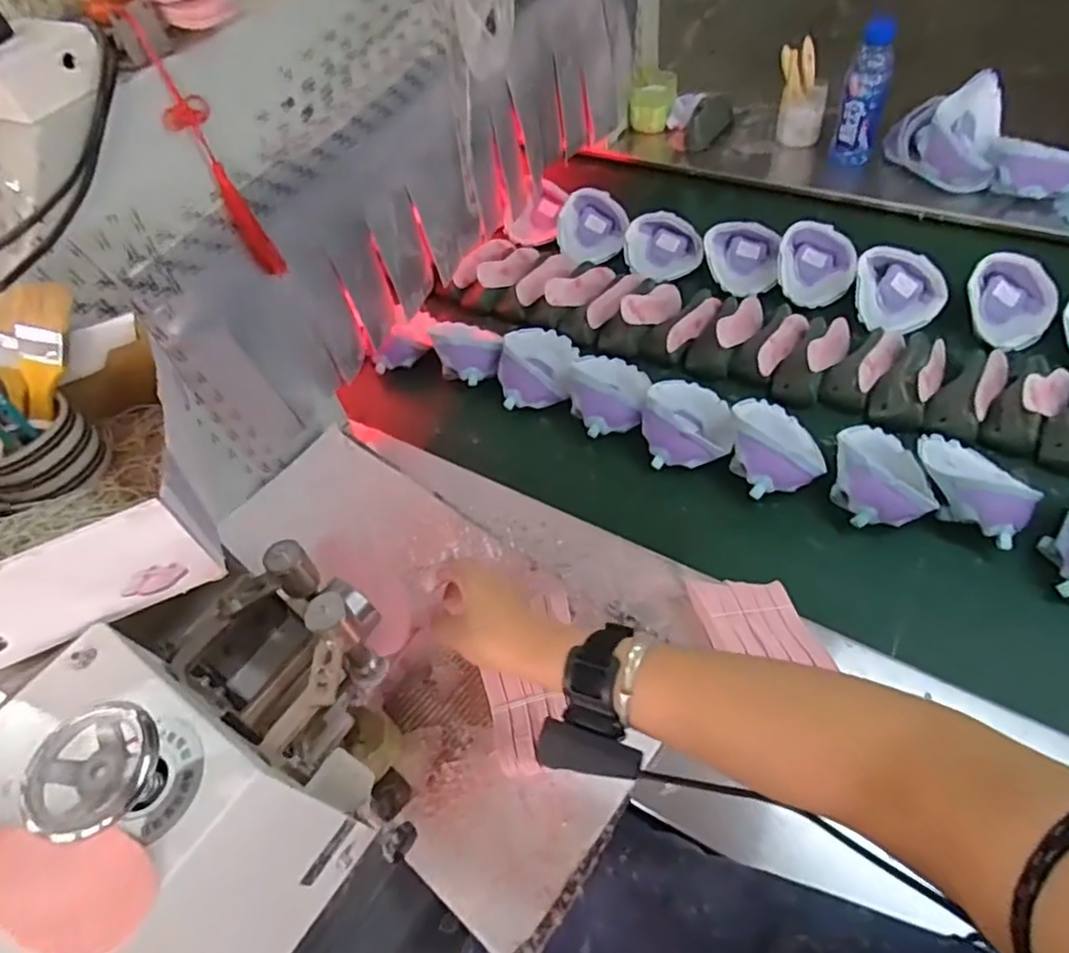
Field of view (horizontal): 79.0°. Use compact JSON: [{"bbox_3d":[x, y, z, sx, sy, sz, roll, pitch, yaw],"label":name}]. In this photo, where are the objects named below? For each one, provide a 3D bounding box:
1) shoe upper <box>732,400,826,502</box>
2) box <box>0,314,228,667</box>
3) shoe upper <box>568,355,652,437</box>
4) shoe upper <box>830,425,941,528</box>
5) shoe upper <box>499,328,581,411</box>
[{"bbox_3d":[0.300,-0.042,0.796,0.111,0.053,0.148,5,56,7],"label":"shoe upper"},{"bbox_3d":[-0.349,-0.002,0.474,0.183,0.096,0.235,-23,57,-12],"label":"box"},{"bbox_3d":[0.102,-0.122,0.881,0.106,0.052,0.147,7,56,8],"label":"shoe upper"},{"bbox_3d":[0.405,-0.009,0.753,0.114,0.058,0.133,-3,55,2],"label":"shoe upper"},{"bbox_3d":[0.005,-0.164,0.933,0.100,0.047,0.149,7,56,9],"label":"shoe upper"}]

